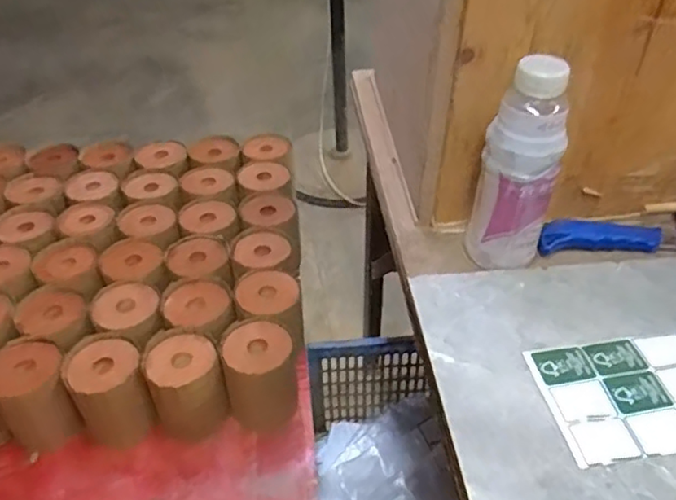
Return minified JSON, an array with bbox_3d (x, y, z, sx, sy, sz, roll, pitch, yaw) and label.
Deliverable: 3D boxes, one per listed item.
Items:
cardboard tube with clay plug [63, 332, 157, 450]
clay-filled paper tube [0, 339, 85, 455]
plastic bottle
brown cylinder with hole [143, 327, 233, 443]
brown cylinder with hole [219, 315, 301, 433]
[{"bbox_3d":[-0.263,0.165,0.713,0.077,0.105,0.084,-17,45,-17],"label":"cardboard tube with clay plug"},{"bbox_3d":[-0.348,0.171,0.707,0.078,0.102,0.090,-26,48,-25],"label":"clay-filled paper tube"},{"bbox_3d":[0.153,-0.069,0.533,0.054,0.187,0.059,0,41,0],"label":"plastic bottle"},{"bbox_3d":[-0.178,0.159,0.715,0.077,0.098,0.096,-18,45,-20],"label":"brown cylinder with hole"},{"bbox_3d":[-0.094,0.149,0.734,0.083,0.106,0.086,-1,42,1],"label":"brown cylinder with hole"}]

